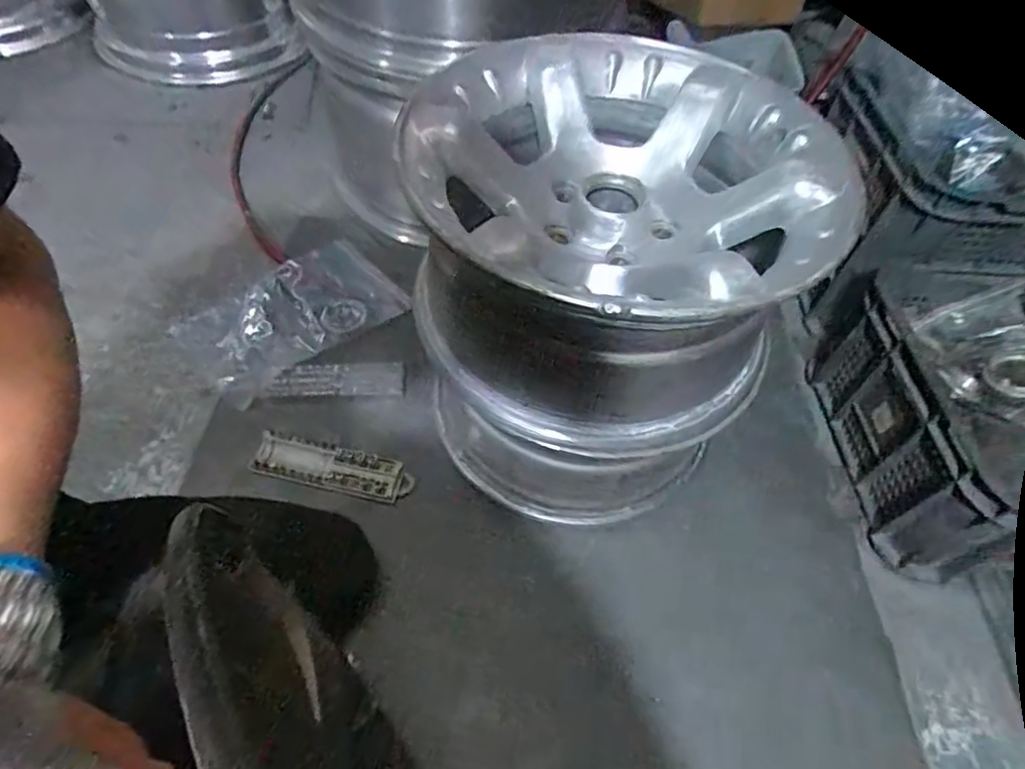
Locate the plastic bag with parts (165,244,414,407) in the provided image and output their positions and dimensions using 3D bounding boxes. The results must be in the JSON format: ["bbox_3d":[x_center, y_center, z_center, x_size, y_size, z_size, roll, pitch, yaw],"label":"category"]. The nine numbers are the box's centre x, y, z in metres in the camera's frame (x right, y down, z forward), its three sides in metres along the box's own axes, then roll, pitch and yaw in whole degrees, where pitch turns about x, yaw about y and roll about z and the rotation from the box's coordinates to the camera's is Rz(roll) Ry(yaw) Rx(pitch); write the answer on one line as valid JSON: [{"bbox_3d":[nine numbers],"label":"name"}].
[{"bbox_3d":[-0.344,-0.109,0.861,0.309,0.022,0.200,-38,67,-25],"label":"plastic bag with parts"}]

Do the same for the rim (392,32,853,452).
[{"bbox_3d":[0.091,-0.170,0.594,0.382,0.207,0.429,-20,60,-16],"label":"rim"}]

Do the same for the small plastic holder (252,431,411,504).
[{"bbox_3d":[-0.234,0.105,0.716,0.205,0.014,0.056,11,57,3],"label":"small plastic holder"}]

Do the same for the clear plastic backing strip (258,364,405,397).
[{"bbox_3d":[-0.250,-0.007,0.782,0.188,0.010,0.051,0,57,-4],"label":"clear plastic backing strip"}]

